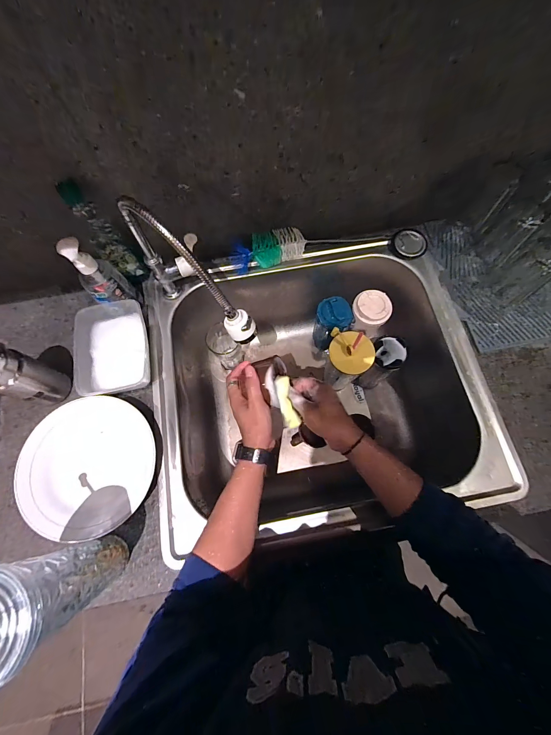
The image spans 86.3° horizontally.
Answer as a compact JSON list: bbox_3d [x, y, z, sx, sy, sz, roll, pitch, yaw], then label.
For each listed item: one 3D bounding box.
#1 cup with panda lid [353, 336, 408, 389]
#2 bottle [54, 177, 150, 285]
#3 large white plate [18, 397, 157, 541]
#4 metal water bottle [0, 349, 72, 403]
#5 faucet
[{"bbox_3d":[0.259,-0.003,0.744,0.076,0.207,0.089,-19,73,-5],"label":"cup with panda lid"},{"bbox_3d":[-0.315,-0.230,0.555,0.055,0.221,0.052,36,76,11],"label":"bottle"},{"bbox_3d":[-0.320,0.165,0.509,0.222,0.039,0.218,0,72,0],"label":"large white plate"},{"bbox_3d":[-0.431,0.016,0.499,0.065,0.173,0.069,14,73,5],"label":"metal water bottle"},{"bbox_3d":[-0.136,-0.135,0.498,0.100,0.240,0.228,-34,75,-10],"label":"faucet"}]

